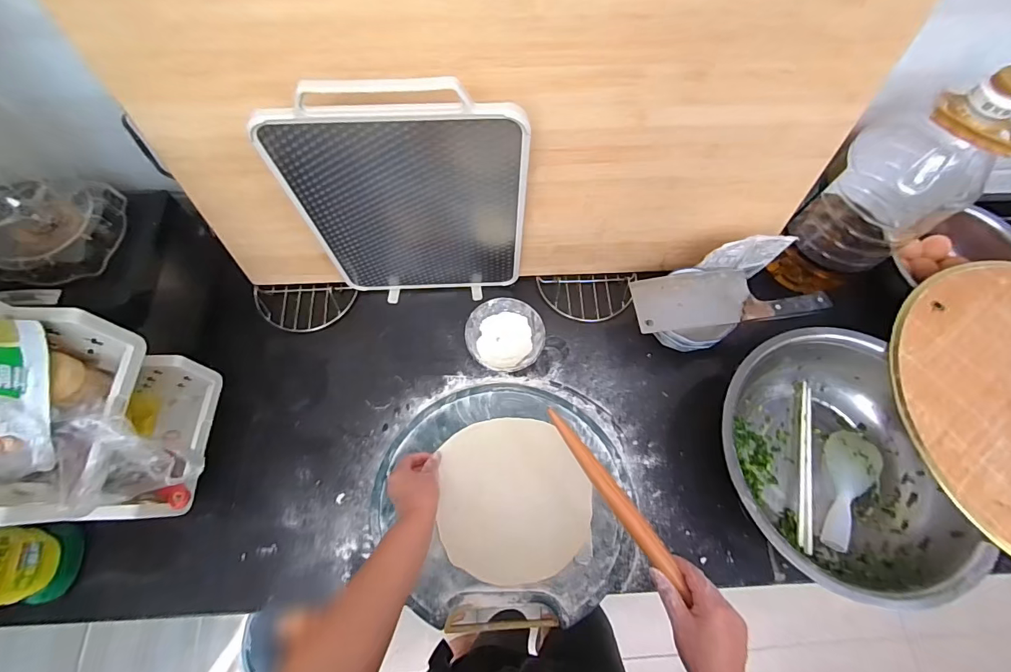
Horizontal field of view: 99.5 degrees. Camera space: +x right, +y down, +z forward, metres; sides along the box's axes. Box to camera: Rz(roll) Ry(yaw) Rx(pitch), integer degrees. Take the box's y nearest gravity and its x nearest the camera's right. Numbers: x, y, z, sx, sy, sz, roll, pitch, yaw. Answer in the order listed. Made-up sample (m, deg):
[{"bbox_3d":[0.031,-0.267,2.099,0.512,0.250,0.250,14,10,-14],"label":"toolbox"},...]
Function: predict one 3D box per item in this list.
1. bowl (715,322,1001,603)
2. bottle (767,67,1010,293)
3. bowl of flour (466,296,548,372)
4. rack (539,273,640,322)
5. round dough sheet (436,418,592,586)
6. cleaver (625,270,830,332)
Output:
[{"bbox_3d":[0.436,0.169,0.595,0.298,0.109,0.320,0,67,-1],"label":"bowl"},{"bbox_3d":[0.543,-0.204,0.615,0.136,0.340,0.156,-38,73,-15],"label":"bottle"},{"bbox_3d":[0.000,0.003,0.688,0.119,0.048,0.118,0,67,-1],"label":"bowl of flour"},{"bbox_3d":[0.145,-0.070,0.739,0.169,0.016,0.092,-3,68,-2],"label":"rack"},{"bbox_3d":[0.014,0.225,0.600,0.204,0.009,0.207,0,75,-5],"label":"round dough sheet"},{"bbox_3d":[0.337,-0.060,0.655,0.276,0.028,0.088,-4,68,-2],"label":"cleaver"}]

